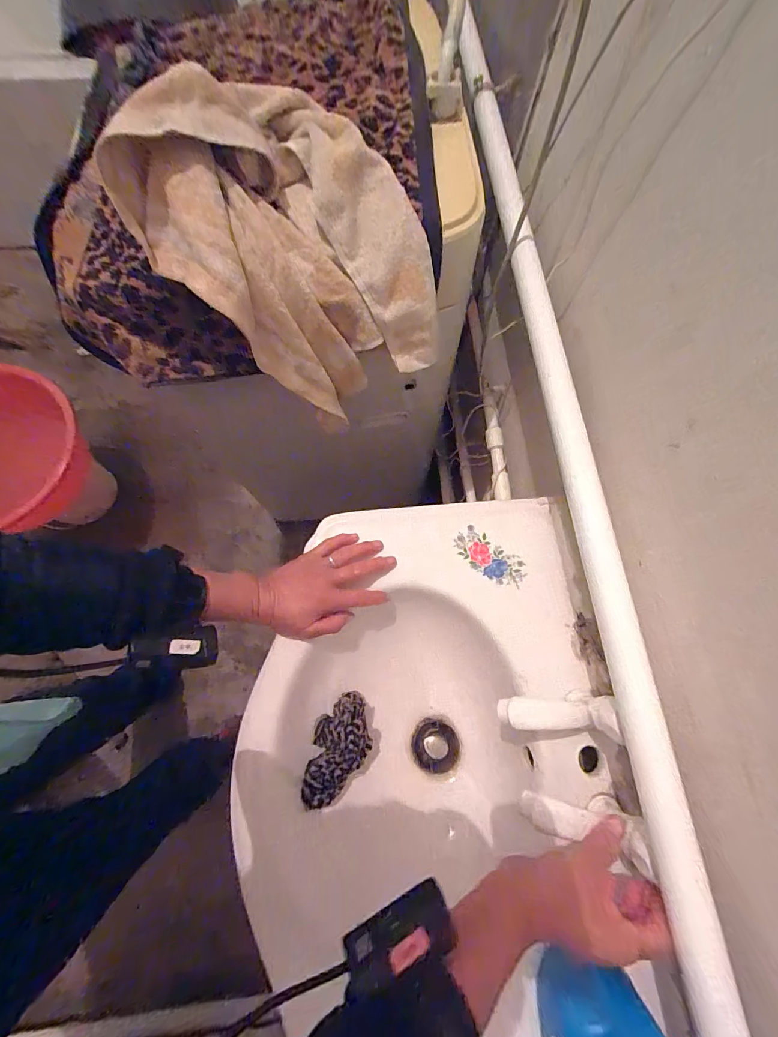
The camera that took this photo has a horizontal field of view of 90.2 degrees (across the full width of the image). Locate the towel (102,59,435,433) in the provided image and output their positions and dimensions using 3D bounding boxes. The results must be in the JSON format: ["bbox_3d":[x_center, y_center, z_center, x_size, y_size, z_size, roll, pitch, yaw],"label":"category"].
[{"bbox_3d":[-0.088,-0.274,0.407,0.225,0.095,0.318,-43,118,12],"label":"towel"}]

